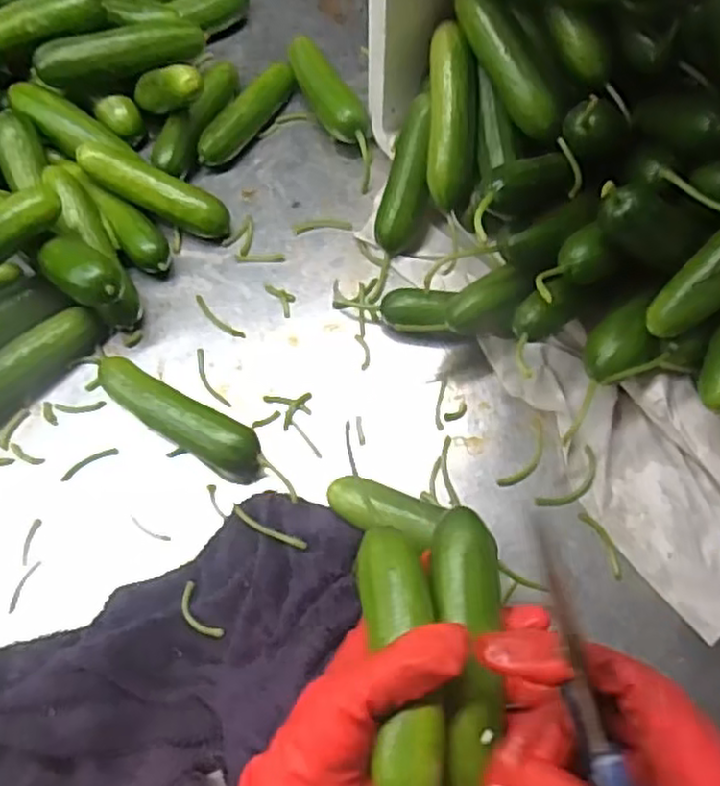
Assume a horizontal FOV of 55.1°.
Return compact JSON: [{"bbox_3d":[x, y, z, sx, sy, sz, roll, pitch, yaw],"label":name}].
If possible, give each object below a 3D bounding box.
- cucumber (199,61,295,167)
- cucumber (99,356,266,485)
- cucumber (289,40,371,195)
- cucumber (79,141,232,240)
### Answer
[{"bbox_3d":[-0.091,-0.227,0.564,0.023,0.034,0.108,29,72,13],"label":"cucumber"},{"bbox_3d":[-0.123,0.018,0.466,0.129,0.033,0.033,26,71,12],"label":"cucumber"},{"bbox_3d":[-0.022,-0.235,0.563,0.036,0.031,0.153,-21,68,-6],"label":"cucumber"},{"bbox_3d":[-0.152,-0.150,0.516,0.113,0.027,0.029,26,69,-13],"label":"cucumber"}]

